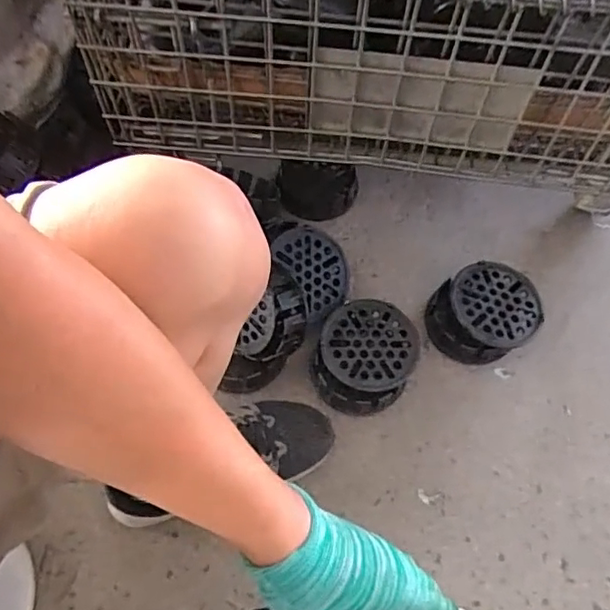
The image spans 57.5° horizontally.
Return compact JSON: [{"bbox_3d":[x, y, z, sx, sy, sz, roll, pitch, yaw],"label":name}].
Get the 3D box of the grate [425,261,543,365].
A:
[{"bbox_3d":[0.261,0.012,0.811,0.159,0.059,0.138,-37,69,-14],"label":"grate"}]

